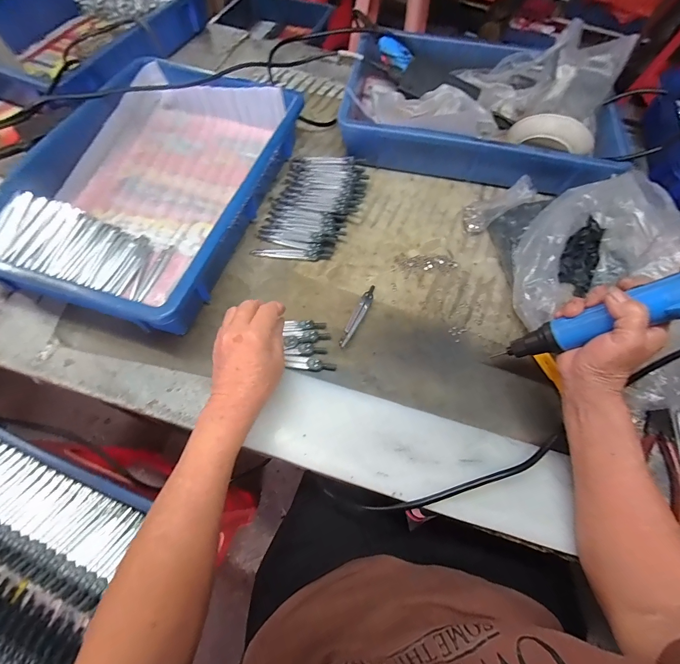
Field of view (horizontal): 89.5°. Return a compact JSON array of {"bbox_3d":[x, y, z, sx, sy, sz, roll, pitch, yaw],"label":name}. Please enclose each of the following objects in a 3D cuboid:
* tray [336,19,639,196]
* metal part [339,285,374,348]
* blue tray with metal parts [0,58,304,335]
[{"bbox_3d":[0.236,-0.382,0.567,0.426,0.152,0.268,16,63,5],"label":"tray"},{"bbox_3d":[0.023,-0.022,0.439,0.014,0.021,0.109,25,64,9],"label":"metal part"},{"bbox_3d":[-0.253,-0.211,0.485,0.292,0.081,0.413,19,63,6],"label":"blue tray with metal parts"}]

